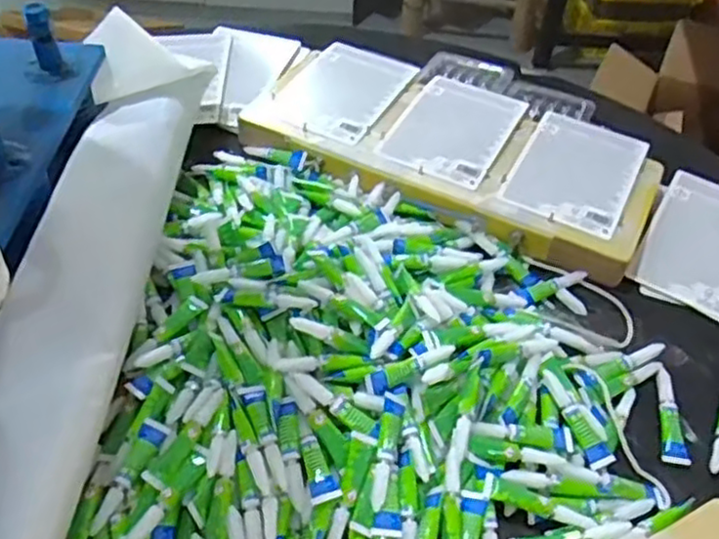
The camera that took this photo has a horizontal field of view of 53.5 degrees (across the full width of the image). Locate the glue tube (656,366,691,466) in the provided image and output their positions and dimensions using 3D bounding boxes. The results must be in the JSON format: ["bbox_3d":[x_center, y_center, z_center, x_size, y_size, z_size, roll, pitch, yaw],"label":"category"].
[{"bbox_3d":[0.251,0.117,0.573,0.019,0.009,0.081,9,46,4],"label":"glue tube"}]

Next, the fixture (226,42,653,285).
[{"bbox_3d":[0.102,-0.139,0.768,0.421,0.038,0.205,21,48,15],"label":"fixture"}]

